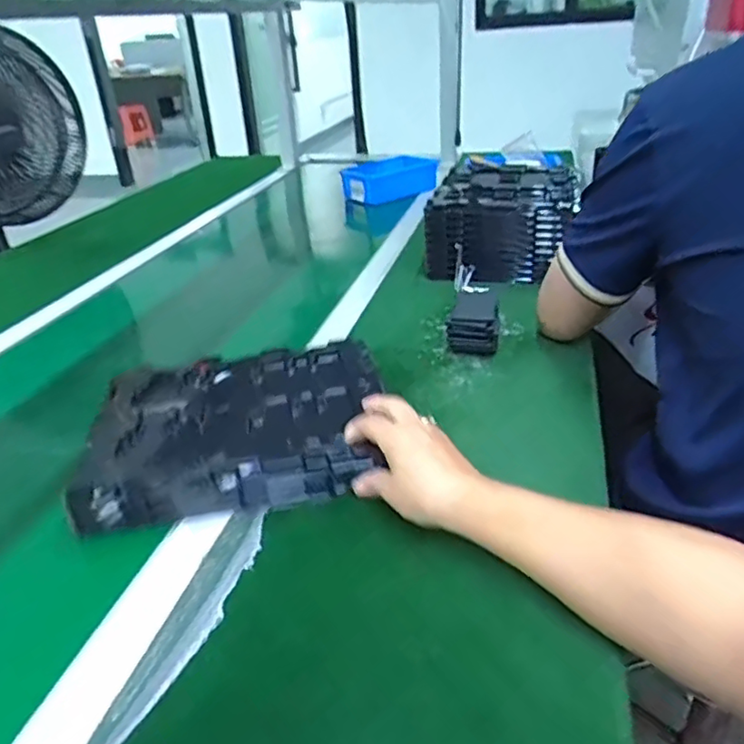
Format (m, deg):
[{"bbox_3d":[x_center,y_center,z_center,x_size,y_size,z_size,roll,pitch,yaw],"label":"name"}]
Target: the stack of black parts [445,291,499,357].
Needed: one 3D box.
[{"bbox_3d":[0.123,-0.059,0.755,0.057,0.045,0.100,3,30,11],"label":"stack of black parts"}]

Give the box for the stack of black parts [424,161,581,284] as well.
[{"bbox_3d":[0.198,-0.235,0.981,0.186,0.118,0.238,8,32,20],"label":"stack of black parts"}]

